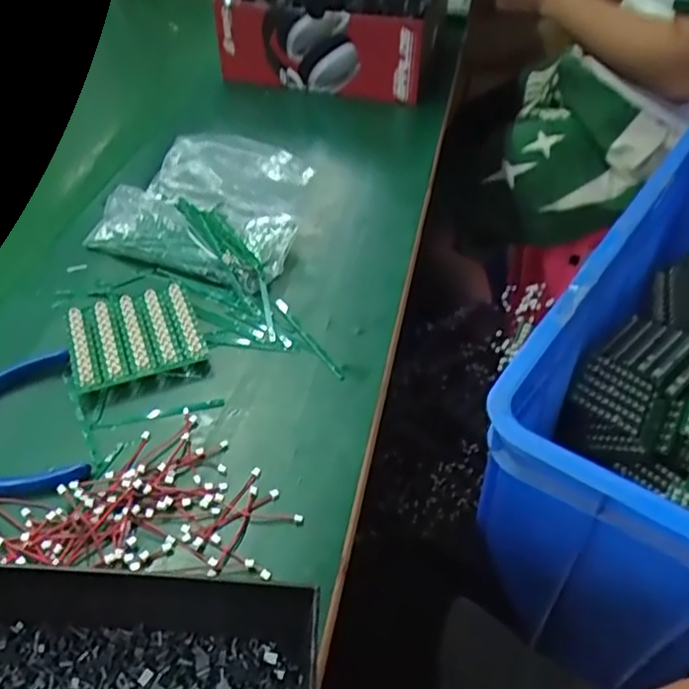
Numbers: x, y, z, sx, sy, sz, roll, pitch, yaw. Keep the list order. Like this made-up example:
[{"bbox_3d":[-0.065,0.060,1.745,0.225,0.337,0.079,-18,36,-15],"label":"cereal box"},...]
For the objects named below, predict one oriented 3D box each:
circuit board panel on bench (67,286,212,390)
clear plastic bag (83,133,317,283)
[{"bbox_3d":[-0.149,-0.006,0.446,0.084,0.015,0.082,-18,48,-15],"label":"circuit board panel on bench"},{"bbox_3d":[-0.114,-0.127,0.534,0.170,0.053,0.148,17,49,17],"label":"clear plastic bag"}]

